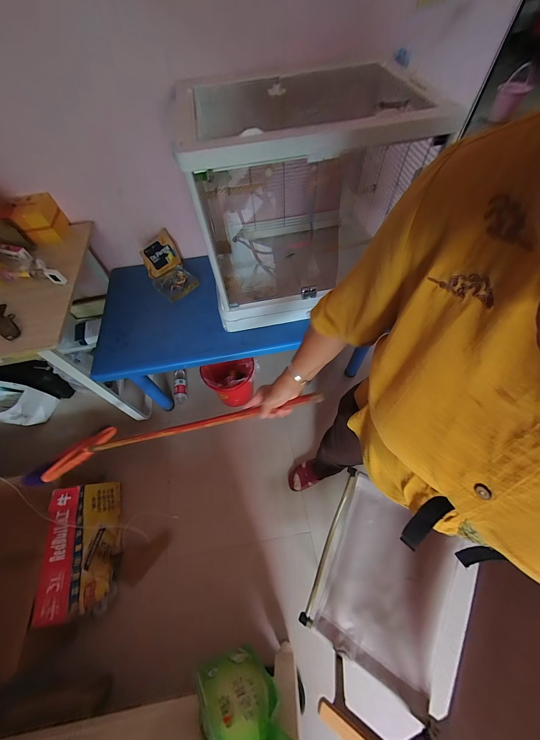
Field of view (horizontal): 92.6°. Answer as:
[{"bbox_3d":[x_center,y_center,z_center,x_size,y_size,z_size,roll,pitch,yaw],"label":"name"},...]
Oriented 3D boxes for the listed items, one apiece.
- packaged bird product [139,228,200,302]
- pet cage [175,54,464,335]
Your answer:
[{"bbox_3d":[-0.444,-0.451,1.108,0.171,0.131,0.220,-34,64,-15],"label":"packaged bird product"},{"bbox_3d":[0.088,-0.567,0.913,0.636,0.603,0.542,-7,60,-1],"label":"pet cage"}]

